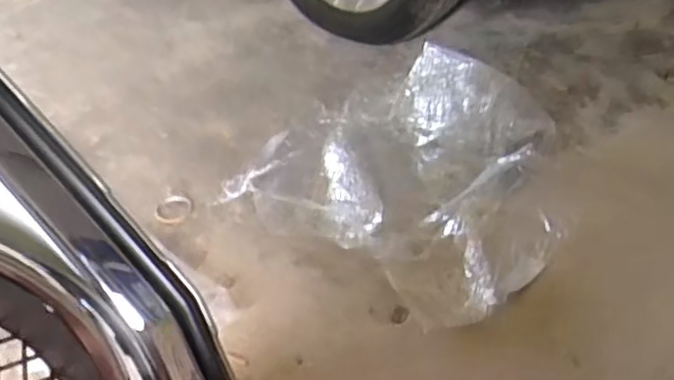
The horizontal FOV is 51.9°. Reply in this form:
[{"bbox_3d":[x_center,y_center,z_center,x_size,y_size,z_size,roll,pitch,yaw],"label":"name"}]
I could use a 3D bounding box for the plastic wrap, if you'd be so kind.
[{"bbox_3d":[0.154,-0.071,1.485,0.713,0.165,0.600,29,48,34],"label":"plastic wrap"}]

